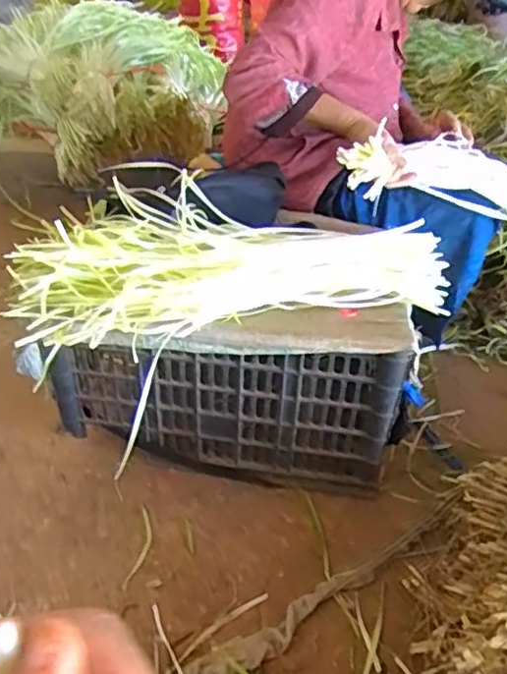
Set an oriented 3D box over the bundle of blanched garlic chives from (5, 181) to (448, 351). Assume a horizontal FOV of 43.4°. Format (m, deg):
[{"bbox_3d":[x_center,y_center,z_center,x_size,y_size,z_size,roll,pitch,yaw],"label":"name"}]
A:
[{"bbox_3d":[-0.040,-0.115,0.890,0.568,0.079,0.256,-5,41,-12],"label":"bundle of blanched garlic chives"}]

